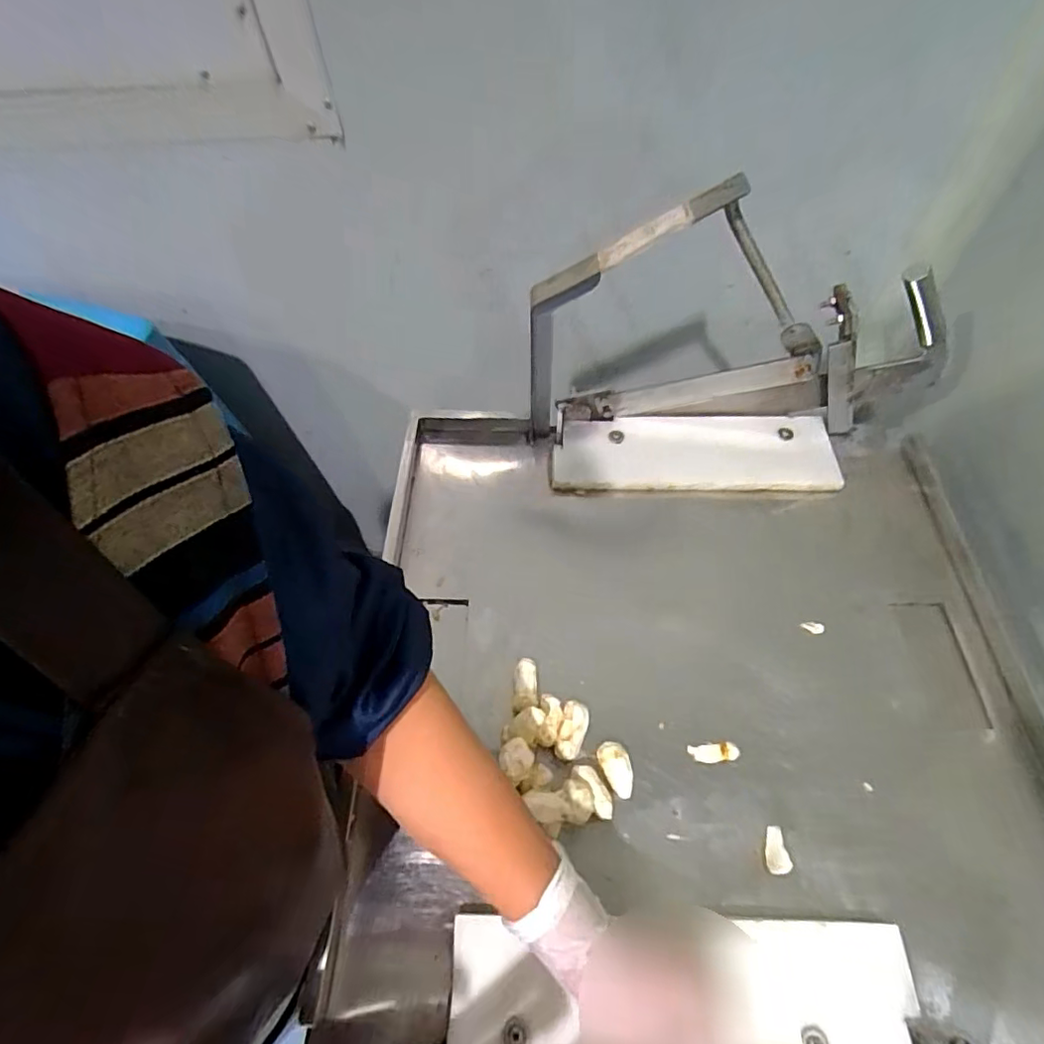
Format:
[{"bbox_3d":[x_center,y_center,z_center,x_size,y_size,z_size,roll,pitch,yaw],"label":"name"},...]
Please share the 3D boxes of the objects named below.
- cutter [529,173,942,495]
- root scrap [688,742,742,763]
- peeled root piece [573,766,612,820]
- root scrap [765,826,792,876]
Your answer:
[{"bbox_3d":[0.211,-0.147,0.540,0.409,0.261,0.116,-1,59,4],"label":"cutter"},{"bbox_3d":[0.164,0.197,0.484,0.042,0.004,0.016,-6,58,0],"label":"root scrap"},{"bbox_3d":[0.060,0.218,0.460,0.020,0.024,0.043,-30,61,-13],"label":"peeled root piece"},{"bbox_3d":[0.199,0.256,0.442,0.018,0.006,0.032,1,59,5],"label":"root scrap"}]

